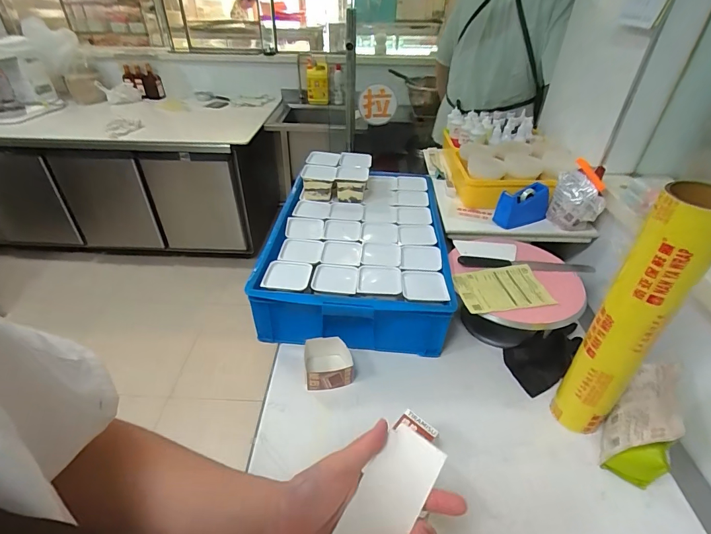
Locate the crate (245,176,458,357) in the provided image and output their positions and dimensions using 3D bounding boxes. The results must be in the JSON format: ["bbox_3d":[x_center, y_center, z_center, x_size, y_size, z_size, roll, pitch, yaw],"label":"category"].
[{"bbox_3d":[0.010,-0.053,1.027,0.428,0.159,0.615,3,37,3],"label":"crate"}]

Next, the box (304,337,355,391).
[{"bbox_3d":[-0.056,0.202,0.794,0.099,0.062,0.095,-6,37,-8],"label":"box"}]

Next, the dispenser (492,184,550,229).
[{"bbox_3d":[0.441,-0.157,0.995,0.139,0.099,0.053,-15,40,-20],"label":"dispenser"}]

